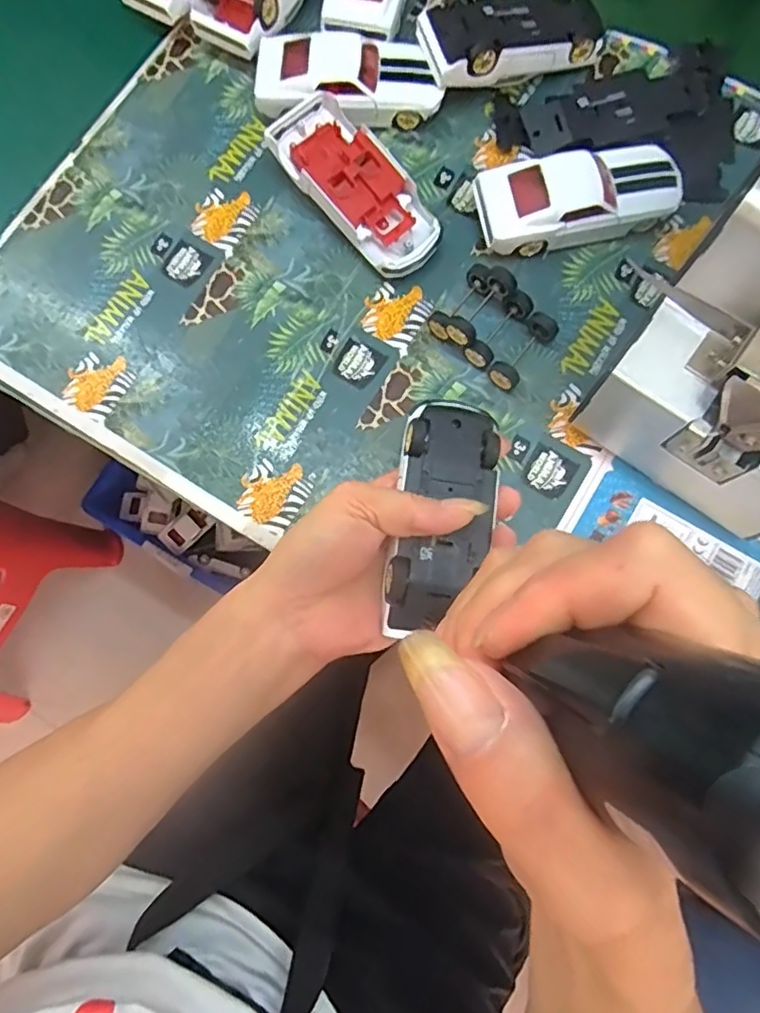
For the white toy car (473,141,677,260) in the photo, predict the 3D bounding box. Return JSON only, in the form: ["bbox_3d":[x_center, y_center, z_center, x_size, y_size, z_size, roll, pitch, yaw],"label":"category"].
[{"bbox_3d":[0.129,-0.201,0.392,0.130,0.033,0.053,-13,77,-2],"label":"white toy car"}]

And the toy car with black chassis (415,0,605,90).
[{"bbox_3d":[0.092,-0.325,0.415,0.130,0.042,0.058,-19,77,-3],"label":"toy car with black chassis"}]

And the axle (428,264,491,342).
[{"bbox_3d":[0.053,-0.132,0.384,0.019,0.024,0.050,38,80,9],"label":"axle"}]

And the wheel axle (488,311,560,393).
[{"bbox_3d":[0.091,-0.098,0.379,0.019,0.016,0.053,39,80,9],"label":"wheel axle"}]

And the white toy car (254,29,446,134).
[{"bbox_3d":[-0.023,-0.297,0.416,0.123,0.035,0.058,-4,77,0],"label":"white toy car"}]

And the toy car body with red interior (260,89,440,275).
[{"bbox_3d":[-0.016,-0.210,0.398,0.059,0.034,0.127,-35,79,-7],"label":"toy car body with red interior"}]

